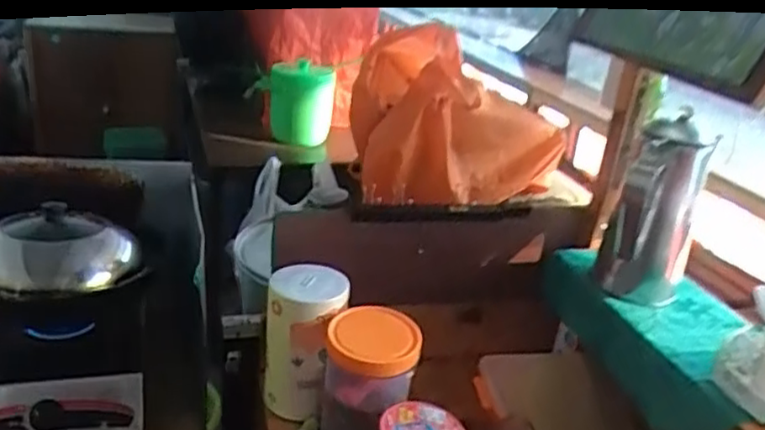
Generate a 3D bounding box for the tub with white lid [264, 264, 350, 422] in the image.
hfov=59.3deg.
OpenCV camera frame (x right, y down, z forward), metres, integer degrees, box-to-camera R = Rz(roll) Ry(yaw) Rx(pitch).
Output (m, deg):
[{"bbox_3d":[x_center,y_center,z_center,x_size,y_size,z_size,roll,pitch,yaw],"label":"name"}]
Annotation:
[{"bbox_3d":[-0.115,0.185,0.987,0.108,0.212,0.113,5,23,-2],"label":"tub with white lid"}]

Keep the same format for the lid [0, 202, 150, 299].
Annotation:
[{"bbox_3d":[-0.577,0.061,1.143,0.304,0.097,0.241,-3,25,-20],"label":"lid"}]

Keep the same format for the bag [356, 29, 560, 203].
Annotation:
[{"bbox_3d":[0.130,-0.173,1.130,0.346,0.238,0.277,1,23,-10],"label":"bag"}]

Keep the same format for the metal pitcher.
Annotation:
[{"bbox_3d":[0.378,0.005,0.941,0.110,0.264,0.103,13,24,17],"label":"metal pitcher"}]

